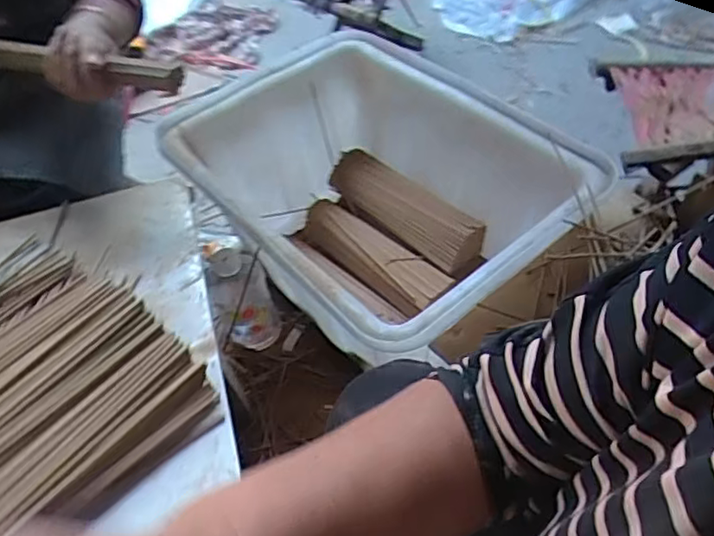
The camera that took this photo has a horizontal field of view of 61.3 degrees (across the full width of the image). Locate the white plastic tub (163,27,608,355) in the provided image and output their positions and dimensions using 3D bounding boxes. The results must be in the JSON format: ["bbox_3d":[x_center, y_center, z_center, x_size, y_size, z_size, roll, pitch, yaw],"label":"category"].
[{"bbox_3d":[0.048,-0.113,0.997,0.518,0.274,0.585,-34,55,-21],"label":"white plastic tub"}]

